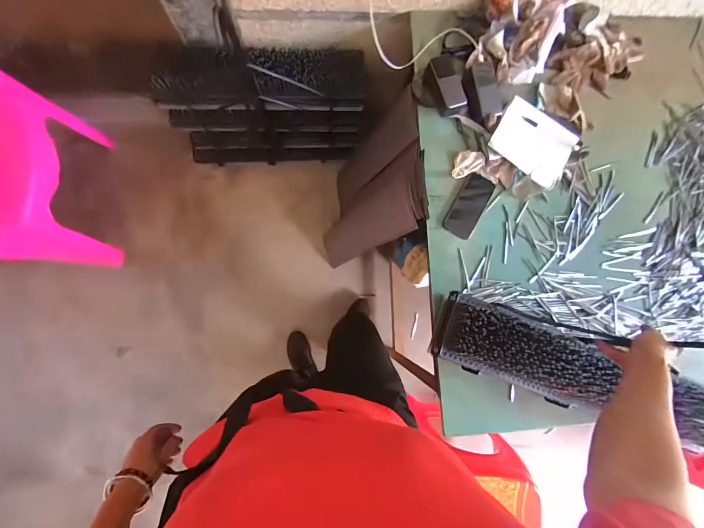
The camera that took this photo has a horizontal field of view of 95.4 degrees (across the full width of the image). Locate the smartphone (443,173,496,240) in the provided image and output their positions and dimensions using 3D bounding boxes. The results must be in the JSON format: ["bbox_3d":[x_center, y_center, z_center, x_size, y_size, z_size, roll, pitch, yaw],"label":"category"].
[{"bbox_3d":[0.290,-0.144,0.787,0.074,0.012,0.163,31,83,-3],"label":"smartphone"}]

